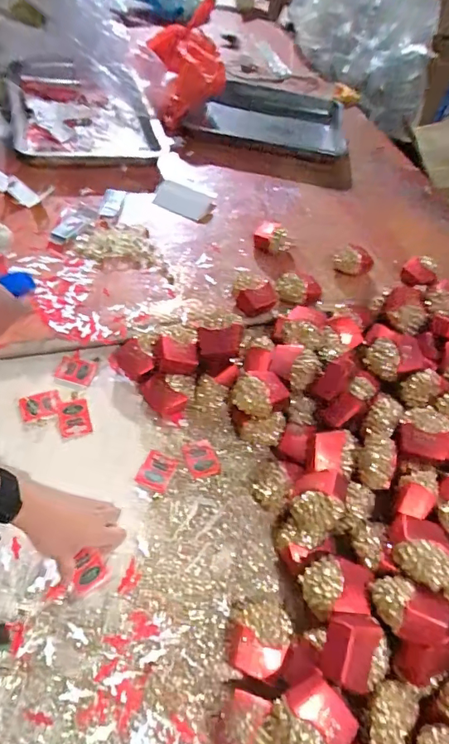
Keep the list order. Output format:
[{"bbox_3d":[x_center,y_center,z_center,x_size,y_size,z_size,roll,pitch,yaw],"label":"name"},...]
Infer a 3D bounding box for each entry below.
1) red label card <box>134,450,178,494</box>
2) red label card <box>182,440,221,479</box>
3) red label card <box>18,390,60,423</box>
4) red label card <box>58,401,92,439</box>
[{"bbox_3d":[-0.099,0.145,0.710,0.046,0.004,0.057,23,50,1],"label":"red label card"},{"bbox_3d":[-0.034,0.130,0.727,0.046,0.004,0.061,-12,56,-20],"label":"red label card"},{"bbox_3d":[-0.277,0.052,0.734,0.057,0.005,0.046,-15,60,-23],"label":"red label card"},{"bbox_3d":[-0.227,0.069,0.736,0.044,0.007,0.062,-7,56,-20],"label":"red label card"}]

